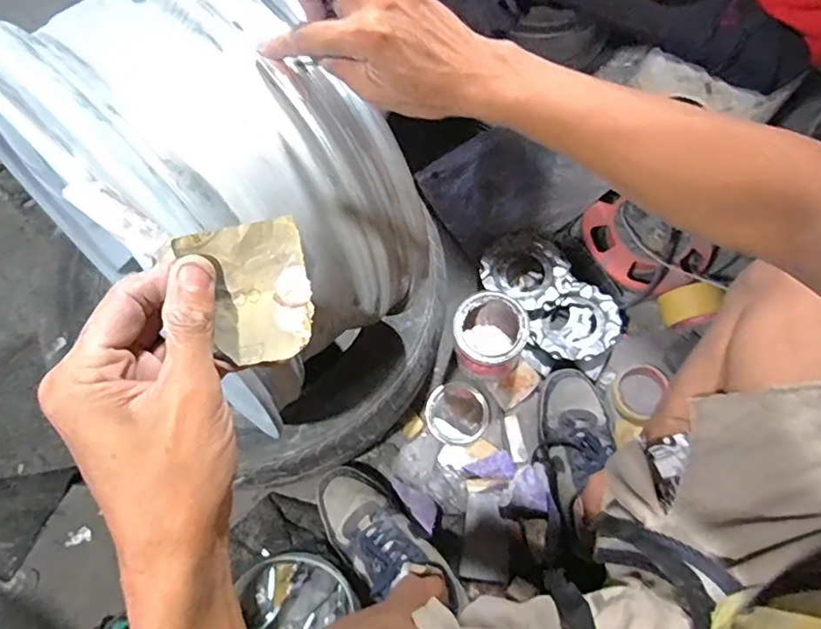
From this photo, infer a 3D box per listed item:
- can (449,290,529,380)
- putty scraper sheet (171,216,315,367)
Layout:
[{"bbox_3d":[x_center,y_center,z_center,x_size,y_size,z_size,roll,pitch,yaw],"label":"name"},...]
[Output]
[{"bbox_3d":[0.119,0.036,0.812,0.107,0.140,0.104,0,72,-1],"label":"can"},{"bbox_3d":[-0.073,-0.009,0.244,0.051,0.022,0.063,-14,73,-6],"label":"putty scraper sheet"}]

